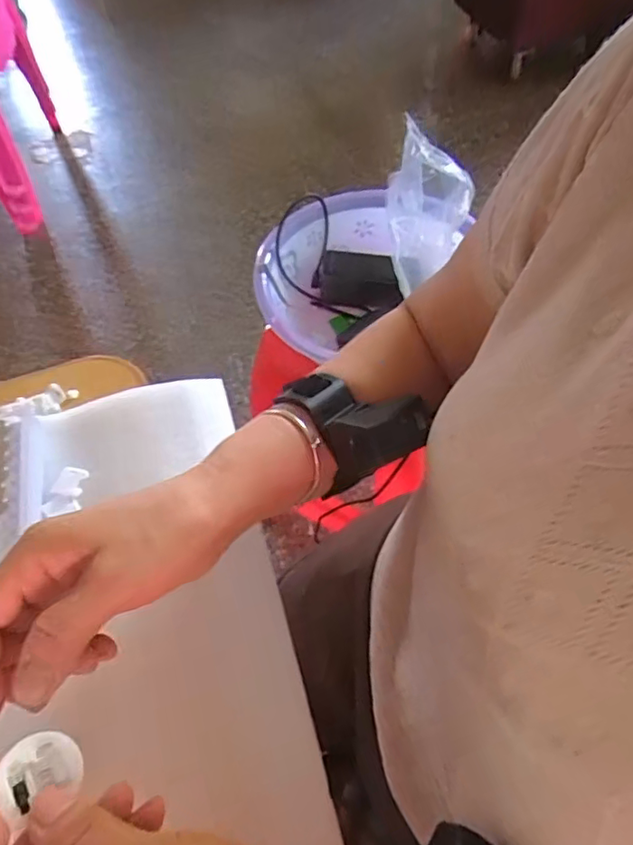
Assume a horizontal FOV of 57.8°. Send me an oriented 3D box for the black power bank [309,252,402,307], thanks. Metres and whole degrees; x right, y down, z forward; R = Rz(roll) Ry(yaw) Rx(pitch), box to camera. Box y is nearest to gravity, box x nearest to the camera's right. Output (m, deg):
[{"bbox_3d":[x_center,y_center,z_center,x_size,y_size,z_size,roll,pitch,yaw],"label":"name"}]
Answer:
[{"bbox_3d":[0.054,-0.196,0.774,0.119,0.052,0.058,6,58,8],"label":"black power bank"}]

